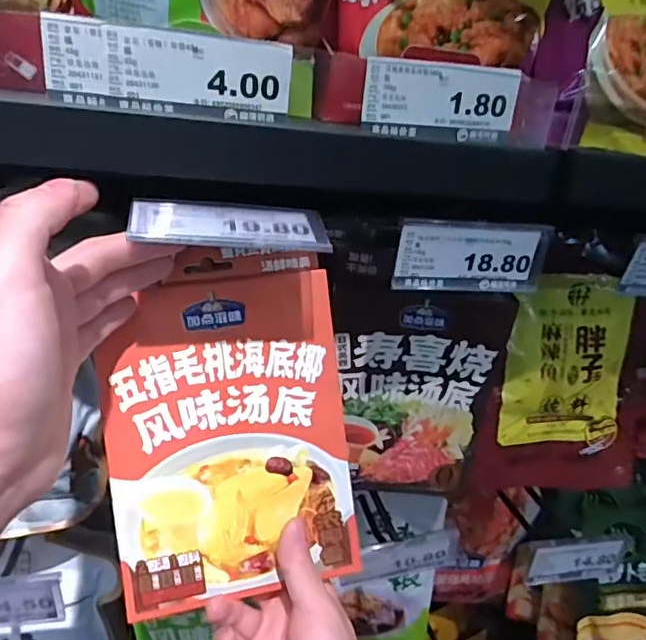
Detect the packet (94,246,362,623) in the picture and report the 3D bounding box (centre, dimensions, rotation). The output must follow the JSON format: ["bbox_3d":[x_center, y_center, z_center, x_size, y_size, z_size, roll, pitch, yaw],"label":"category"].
[{"bbox_3d":[-0.057,0.060,0.342,0.138,0.202,0.019,-7,1,-12],"label":"packet"}]

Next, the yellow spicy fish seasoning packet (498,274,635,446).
[{"bbox_3d":[0.228,0.039,0.519,0.127,0.160,0.010,-3,15,-12],"label":"yellow spicy fish seasoning packet"}]

